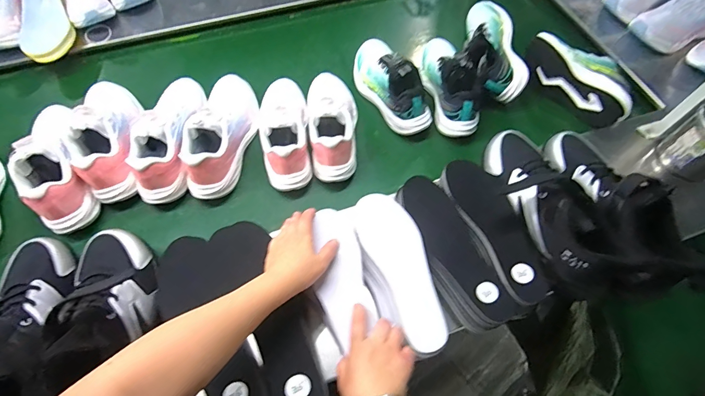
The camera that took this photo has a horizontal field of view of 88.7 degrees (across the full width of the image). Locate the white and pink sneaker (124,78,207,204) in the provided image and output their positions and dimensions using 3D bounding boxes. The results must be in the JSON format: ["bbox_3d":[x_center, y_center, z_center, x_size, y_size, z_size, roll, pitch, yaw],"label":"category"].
[{"bbox_3d":[-0.326,-0.124,0.638,0.081,0.094,0.251,5,63,2],"label":"white and pink sneaker"}]

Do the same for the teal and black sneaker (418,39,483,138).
[{"bbox_3d":[0.188,-0.240,0.704,0.085,0.095,0.231,-12,63,-6],"label":"teal and black sneaker"}]

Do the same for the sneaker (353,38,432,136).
[{"bbox_3d":[0.072,-0.233,0.703,0.089,0.096,0.226,-24,65,-12],"label":"sneaker"}]

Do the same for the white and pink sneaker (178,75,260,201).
[{"bbox_3d":[-0.239,-0.126,0.649,0.094,0.098,0.249,7,63,3],"label":"white and pink sneaker"}]

